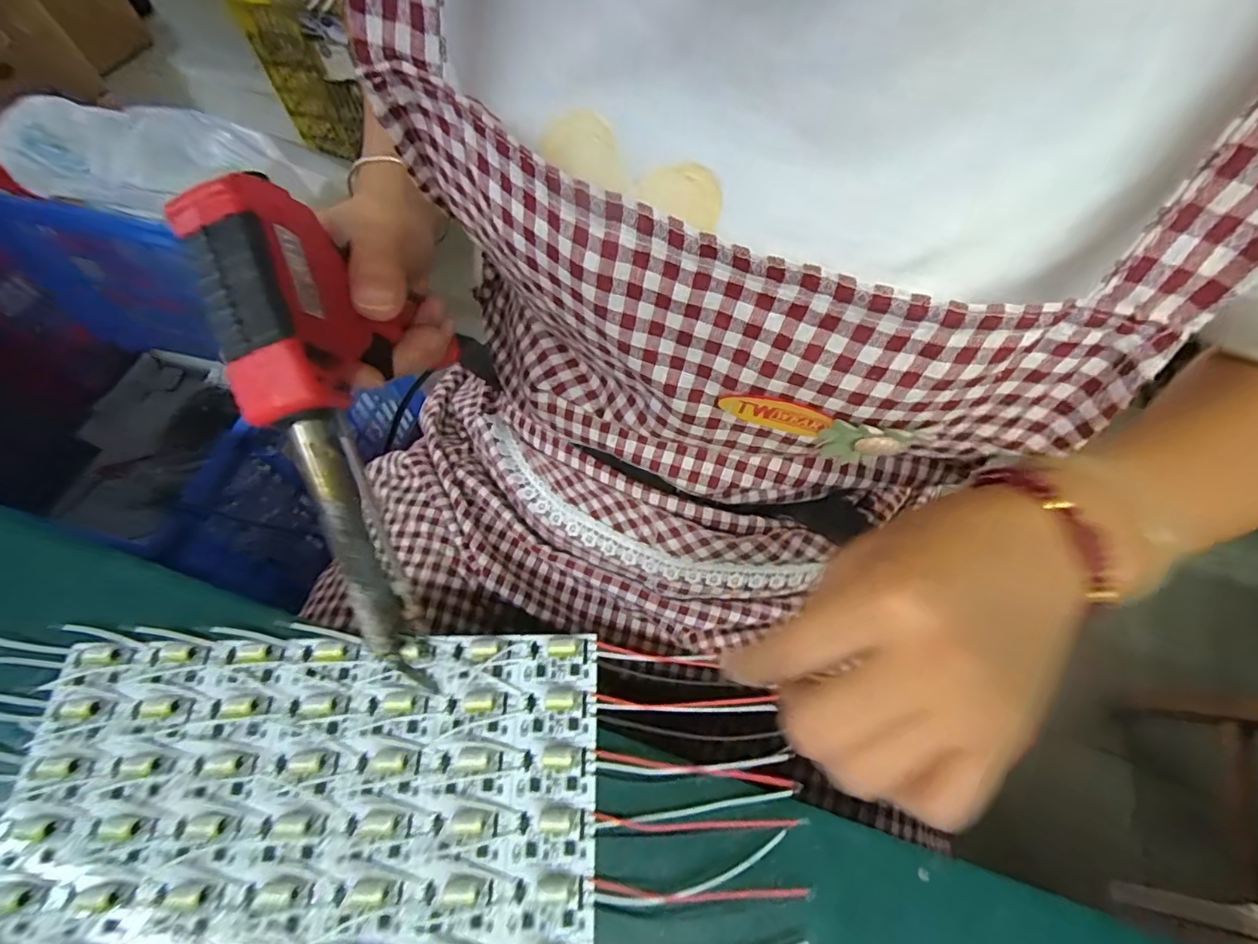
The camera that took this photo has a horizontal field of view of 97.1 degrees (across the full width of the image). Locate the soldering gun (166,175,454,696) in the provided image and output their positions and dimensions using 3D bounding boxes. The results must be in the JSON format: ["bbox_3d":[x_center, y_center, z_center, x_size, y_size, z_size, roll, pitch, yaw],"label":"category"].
[{"bbox_3d":[-0.108,-0.012,0.216,0.039,0.079,0.170,-17,89,-7],"label":"soldering gun"}]

